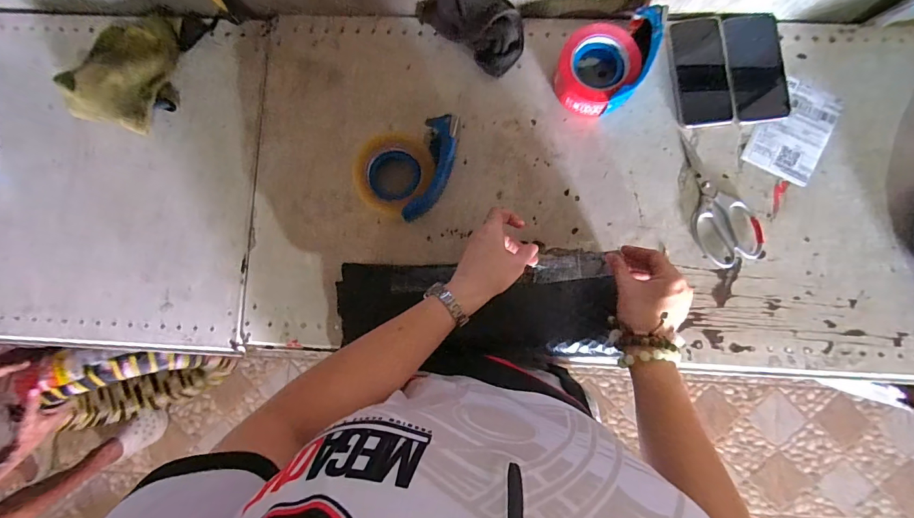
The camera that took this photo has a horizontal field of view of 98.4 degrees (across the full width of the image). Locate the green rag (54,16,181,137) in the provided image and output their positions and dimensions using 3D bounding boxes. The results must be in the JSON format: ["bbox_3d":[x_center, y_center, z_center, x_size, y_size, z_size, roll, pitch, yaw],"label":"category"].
[{"bbox_3d":[-0.501,-0.293,0.598,0.108,0.067,0.190,16,86,4],"label":"green rag"}]

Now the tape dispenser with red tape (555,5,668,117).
[{"bbox_3d":[0.222,-0.295,0.576,0.119,0.064,0.169,36,87,5],"label":"tape dispenser with red tape"}]

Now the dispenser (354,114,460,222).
[{"bbox_3d":[-0.073,-0.142,0.574,0.123,0.063,0.154,24,86,4],"label":"dispenser"}]

